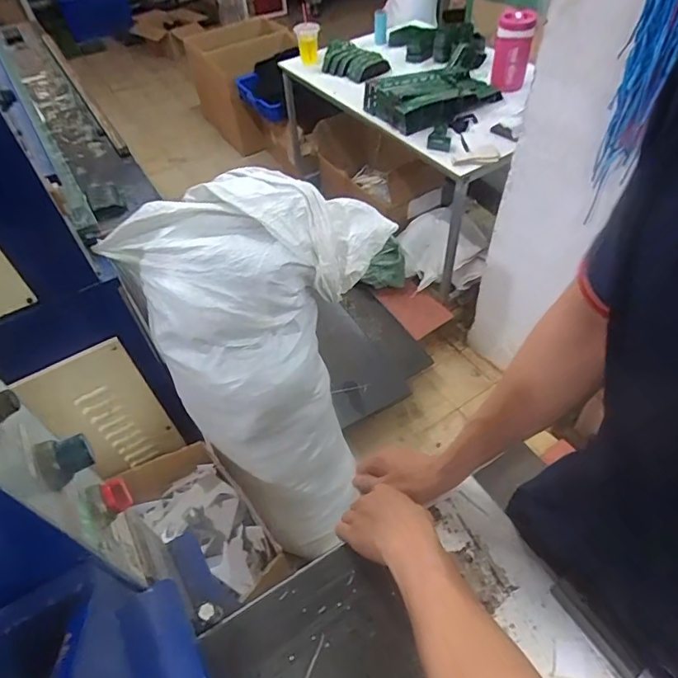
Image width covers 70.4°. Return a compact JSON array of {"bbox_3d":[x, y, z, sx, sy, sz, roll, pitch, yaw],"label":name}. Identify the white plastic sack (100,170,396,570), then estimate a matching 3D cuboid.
[{"bbox_3d":[-0.126,0.095,1.161,0.459,0.929,0.249,-28,36,-27],"label":"white plastic sack"}]

